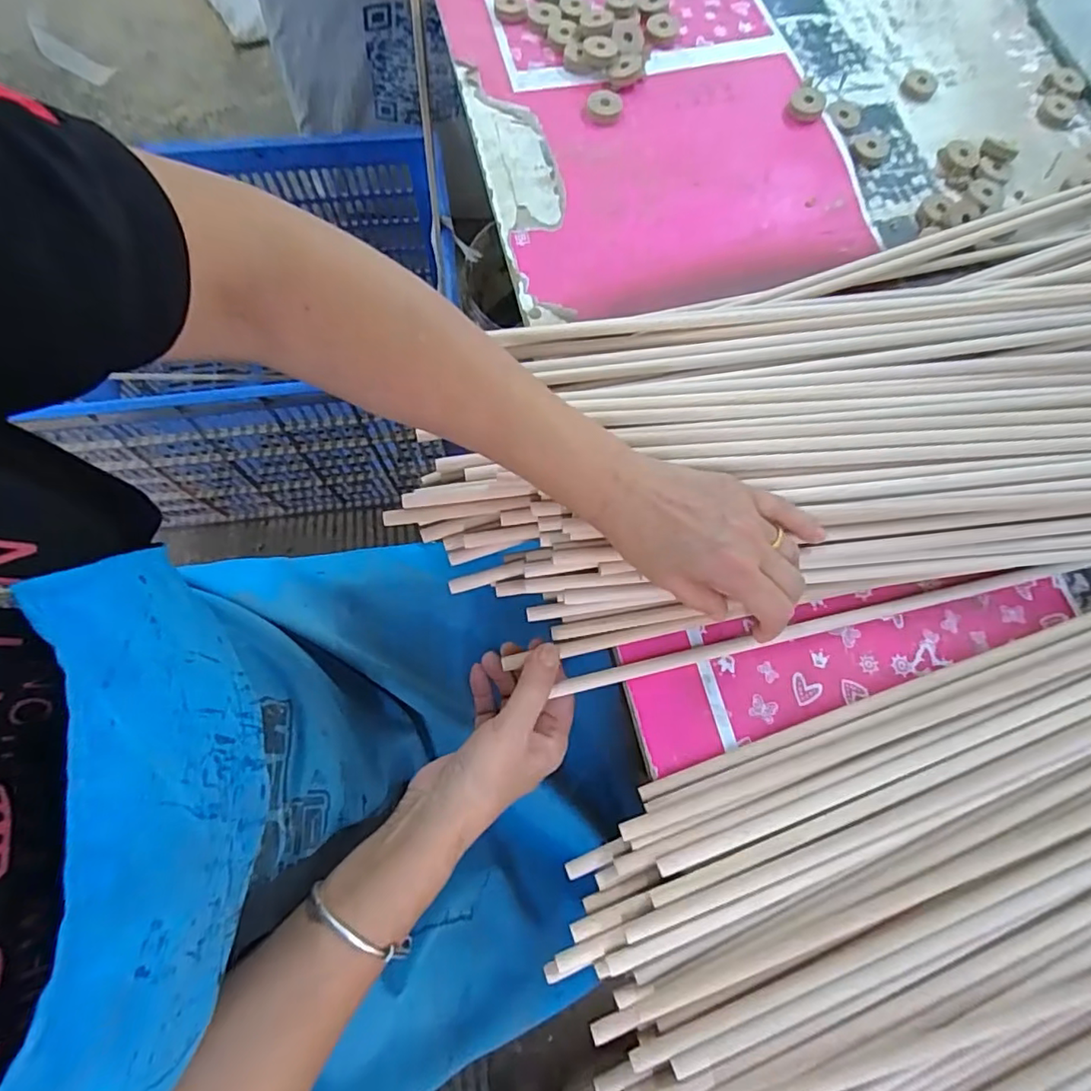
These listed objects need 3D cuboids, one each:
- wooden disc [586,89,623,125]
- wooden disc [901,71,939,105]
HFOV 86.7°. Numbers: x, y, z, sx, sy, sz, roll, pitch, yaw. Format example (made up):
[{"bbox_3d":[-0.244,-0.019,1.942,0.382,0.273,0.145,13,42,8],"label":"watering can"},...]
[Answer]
[{"bbox_3d":[0.058,-0.437,0.574,0.035,0.008,0.040,5,72,0],"label":"wooden disc"},{"bbox_3d":[0.394,-0.485,0.610,0.034,0.007,0.042,30,74,8],"label":"wooden disc"}]

